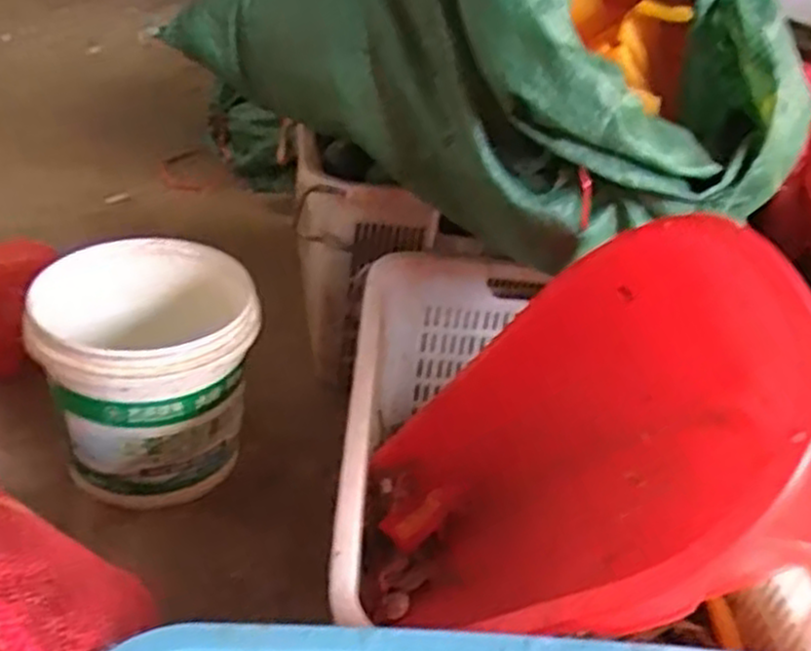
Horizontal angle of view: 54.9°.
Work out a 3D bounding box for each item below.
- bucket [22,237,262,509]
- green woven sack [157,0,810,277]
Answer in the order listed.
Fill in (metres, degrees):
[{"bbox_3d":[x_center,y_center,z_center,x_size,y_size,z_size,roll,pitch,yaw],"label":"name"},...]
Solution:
[{"bbox_3d":[-0.329,0.071,1.017,0.257,0.271,0.234,-5,35,-17],"label":"bucket"},{"bbox_3d":[0.146,-0.390,0.998,0.692,0.423,0.478,25,37,26],"label":"green woven sack"}]

